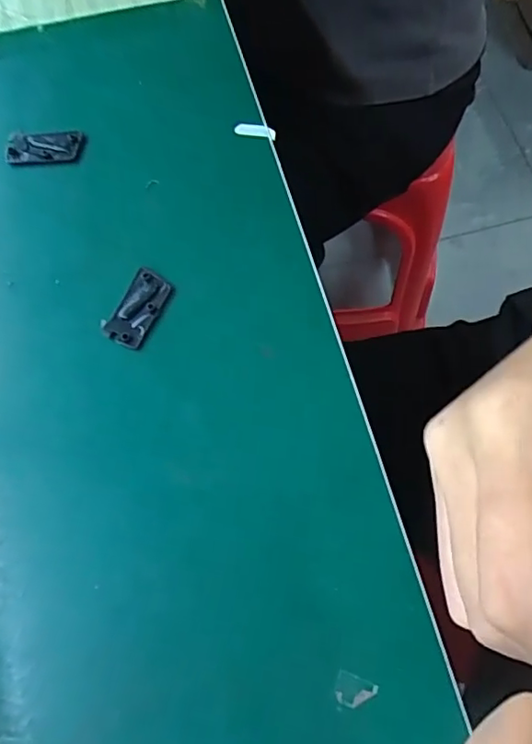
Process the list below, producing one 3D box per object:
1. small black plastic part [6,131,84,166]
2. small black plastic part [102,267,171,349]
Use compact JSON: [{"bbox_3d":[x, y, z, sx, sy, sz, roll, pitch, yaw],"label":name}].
[{"bbox_3d":[-0.103,-0.105,0.261,0.034,0.004,0.017,-5,71,1],"label":"small black plastic part"},{"bbox_3d":[-0.053,-0.026,0.233,0.017,0.004,0.033,27,74,11],"label":"small black plastic part"}]

